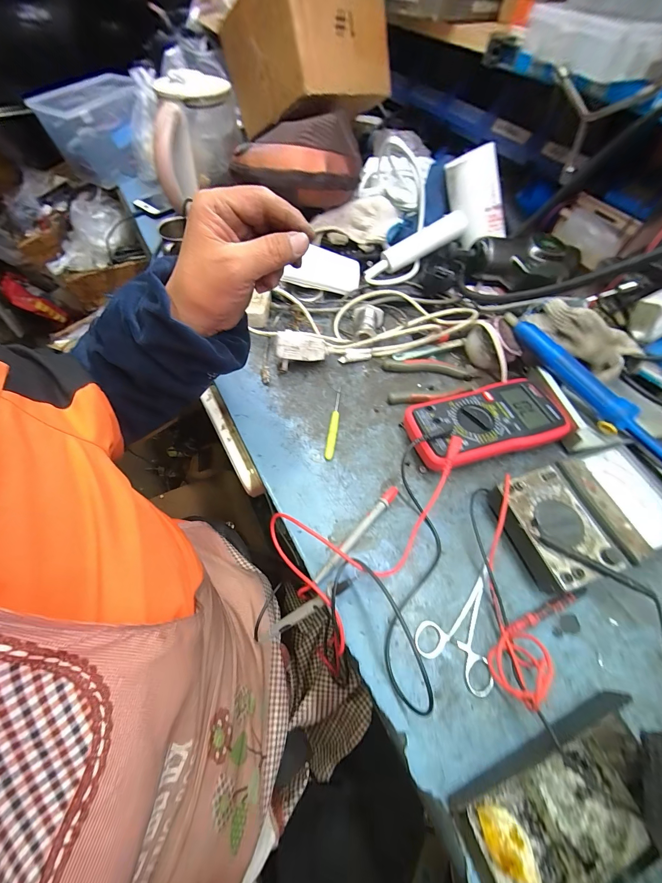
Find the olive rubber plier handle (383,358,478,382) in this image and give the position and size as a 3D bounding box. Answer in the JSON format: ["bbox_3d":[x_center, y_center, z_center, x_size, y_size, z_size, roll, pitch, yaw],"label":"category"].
[{"bbox_3d":[0.140,-0.104,0.456,0.126,0.014,0.022,11,58,3],"label":"olive rubber plier handle"}]

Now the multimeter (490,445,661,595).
[{"bbox_3d":[0.265,0.076,0.331,0.185,0.048,0.112,-15,61,-13],"label":"multimeter"}]

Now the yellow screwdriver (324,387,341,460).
[{"bbox_3d":[0.005,-0.026,0.404,0.011,0.010,0.108,9,58,2],"label":"yellow screwdriver"}]

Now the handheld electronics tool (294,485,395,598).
[{"bbox_3d":[0.023,0.099,0.327,0.011,0.014,0.145,40,64,19],"label":"handheld electronics tool"}]

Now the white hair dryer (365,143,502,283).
[{"bbox_3d":[0.164,-0.334,0.519,0.239,0.097,0.097,-32,60,17],"label":"white hair dryer"}]

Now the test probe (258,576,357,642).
[{"bbox_3d":[-0.026,0.161,0.304,0.125,0.007,0.012,-40,63,17],"label":"test probe"}]

